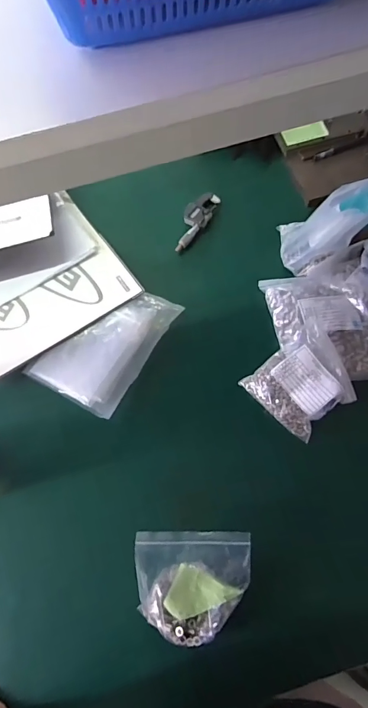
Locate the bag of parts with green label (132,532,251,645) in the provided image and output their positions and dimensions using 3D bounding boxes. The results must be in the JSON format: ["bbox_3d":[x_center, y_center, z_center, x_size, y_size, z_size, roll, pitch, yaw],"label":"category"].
[{"bbox_3d":[0.012,0.303,0.508,0.147,0.054,0.131,-1,67,3],"label":"bag of parts with green label"}]

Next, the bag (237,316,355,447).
[{"bbox_3d":[0.194,0.045,0.622,0.136,0.060,0.130,-36,70,-12],"label":"bag"}]

